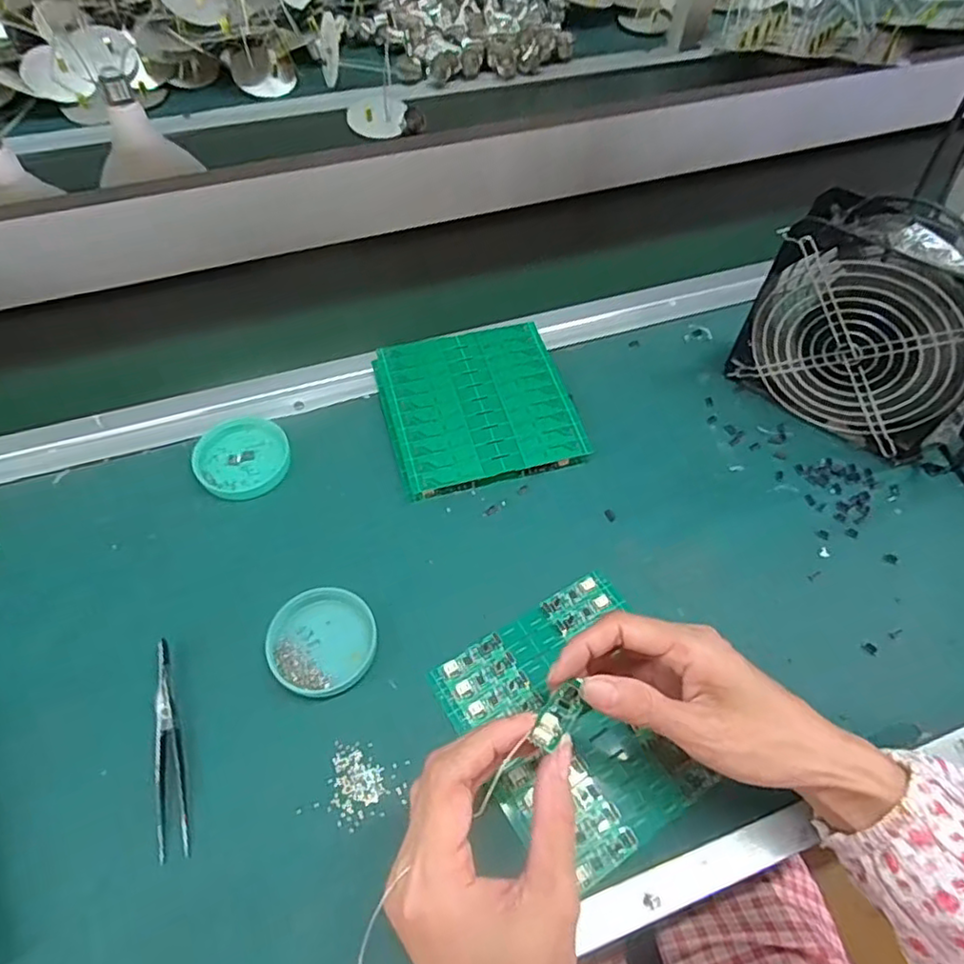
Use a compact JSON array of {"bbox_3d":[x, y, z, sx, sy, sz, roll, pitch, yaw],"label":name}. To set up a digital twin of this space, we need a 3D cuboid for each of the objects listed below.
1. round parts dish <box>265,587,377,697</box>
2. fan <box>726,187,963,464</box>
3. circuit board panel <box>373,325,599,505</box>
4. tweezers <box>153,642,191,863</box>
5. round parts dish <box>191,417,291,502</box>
[{"bbox_3d":[-0.097,0.097,0.380,0.063,0.014,0.061,1,56,-1],"label":"round parts dish"},{"bbox_3d":[0.279,-0.108,0.444,0.159,0.152,0.060,34,61,19],"label":"fan"},{"bbox_3d":[-0.004,-0.062,0.487,0.139,0.017,0.138,-14,60,-10],"label":"circuit board panel"},{"bbox_3d":[-0.176,0.145,0.347,0.015,0.011,0.116,-13,58,-11],"label":"tweezers"},{"bbox_3d":[-0.177,-0.019,0.460,0.066,0.010,0.068,1,56,-1],"label":"round parts dish"}]

